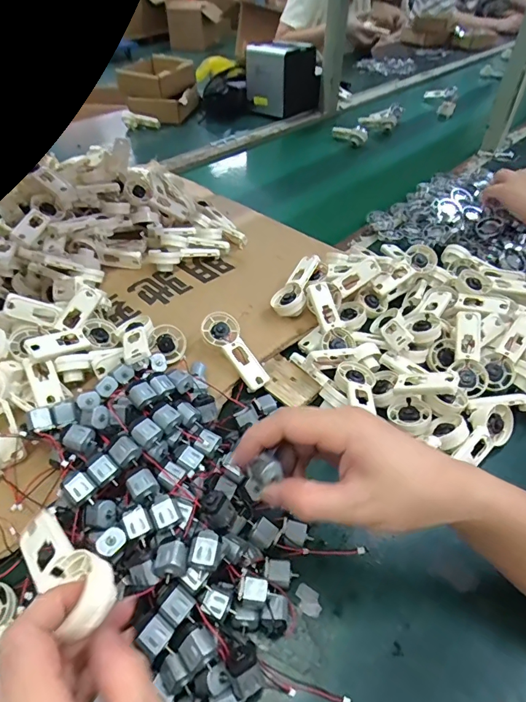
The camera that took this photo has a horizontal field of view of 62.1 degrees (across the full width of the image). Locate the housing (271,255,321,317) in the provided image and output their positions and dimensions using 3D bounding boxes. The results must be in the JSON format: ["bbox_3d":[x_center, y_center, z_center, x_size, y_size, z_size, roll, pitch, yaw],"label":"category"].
[{"bbox_3d":[0.042,-0.078,0.523,0.038,0.027,0.087,21,61,15],"label":"housing"}]

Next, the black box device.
[{"bbox_3d":[0.048,-0.661,1.054,0.126,0.136,0.125,-33,53,-30],"label":"black box device"}]

